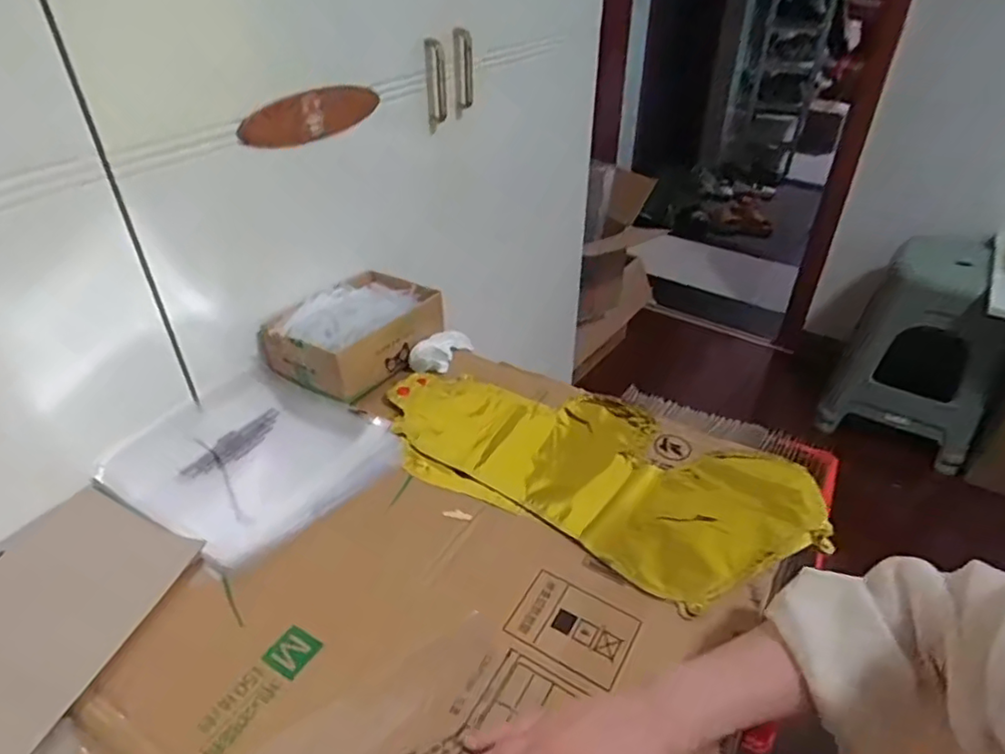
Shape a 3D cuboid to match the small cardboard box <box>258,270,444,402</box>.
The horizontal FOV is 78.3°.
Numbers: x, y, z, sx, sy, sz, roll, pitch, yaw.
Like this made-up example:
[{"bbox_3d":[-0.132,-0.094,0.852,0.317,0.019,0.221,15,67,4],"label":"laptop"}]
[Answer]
[{"bbox_3d":[-0.175,-0.062,0.755,0.133,0.075,0.197,24,43,29],"label":"small cardboard box"}]

